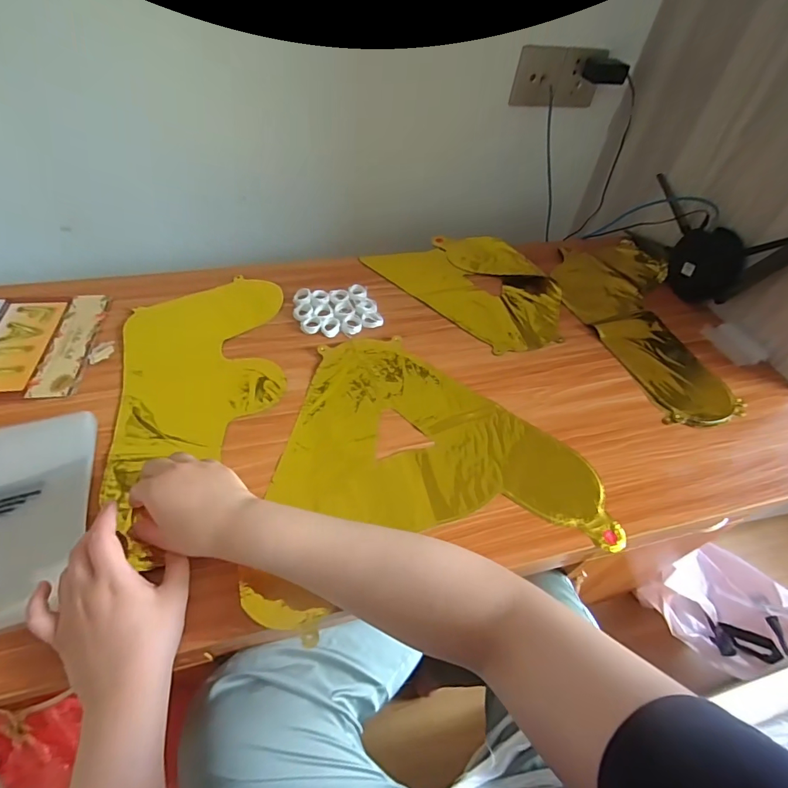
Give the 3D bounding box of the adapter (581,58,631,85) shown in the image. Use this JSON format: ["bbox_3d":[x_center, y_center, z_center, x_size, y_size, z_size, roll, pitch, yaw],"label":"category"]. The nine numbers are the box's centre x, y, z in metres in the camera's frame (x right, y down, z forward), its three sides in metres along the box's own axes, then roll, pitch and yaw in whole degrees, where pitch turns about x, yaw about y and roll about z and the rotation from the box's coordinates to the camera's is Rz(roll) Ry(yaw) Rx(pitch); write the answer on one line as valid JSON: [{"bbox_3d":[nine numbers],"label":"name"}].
[{"bbox_3d":[0.377,-0.575,0.779,0.026,0.034,0.078,-33,60,-29],"label":"adapter"}]

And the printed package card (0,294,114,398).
[{"bbox_3d":[-0.475,-0.067,0.577,0.177,0.006,0.188,-3,50,-10],"label":"printed package card"}]

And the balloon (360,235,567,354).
[{"bbox_3d":[0.138,-0.191,0.734,0.205,0.043,0.323,-34,61,-28],"label":"balloon"}]

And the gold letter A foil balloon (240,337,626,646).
[{"bbox_3d":[0.013,0.058,0.520,0.382,0.005,0.335,-12,53,-15],"label":"gold letter A foil balloon"}]

